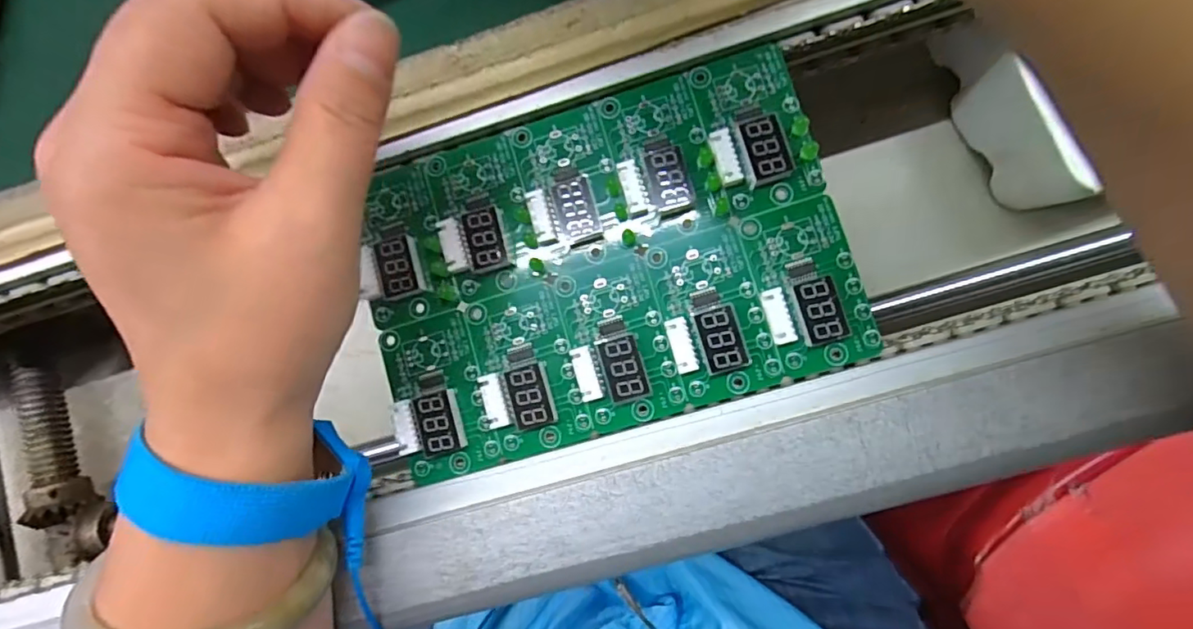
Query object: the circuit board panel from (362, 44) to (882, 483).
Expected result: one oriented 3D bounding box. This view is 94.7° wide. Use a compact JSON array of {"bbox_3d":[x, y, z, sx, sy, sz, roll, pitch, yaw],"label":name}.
[{"bbox_3d":[0.000,-0.020,0.209,0.177,0.010,0.125,-17,83,5],"label":"circuit board panel"}]

